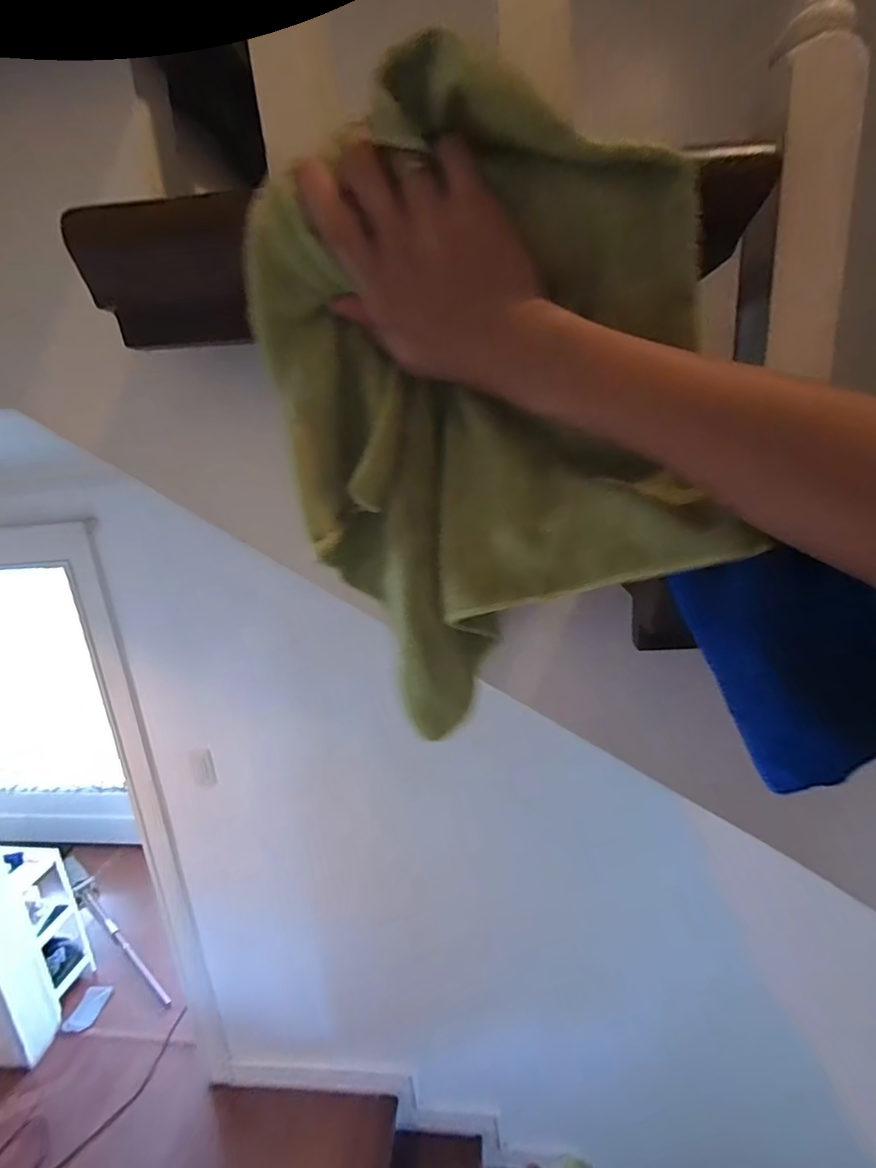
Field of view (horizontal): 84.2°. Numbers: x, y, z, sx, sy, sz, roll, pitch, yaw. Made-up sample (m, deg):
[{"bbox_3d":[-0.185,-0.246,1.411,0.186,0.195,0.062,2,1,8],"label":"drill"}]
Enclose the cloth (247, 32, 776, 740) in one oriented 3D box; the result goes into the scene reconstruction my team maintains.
[{"bbox_3d":[0.033,-0.069,0.275,0.226,0.317,0.078,0,16,16],"label":"cloth"}]

